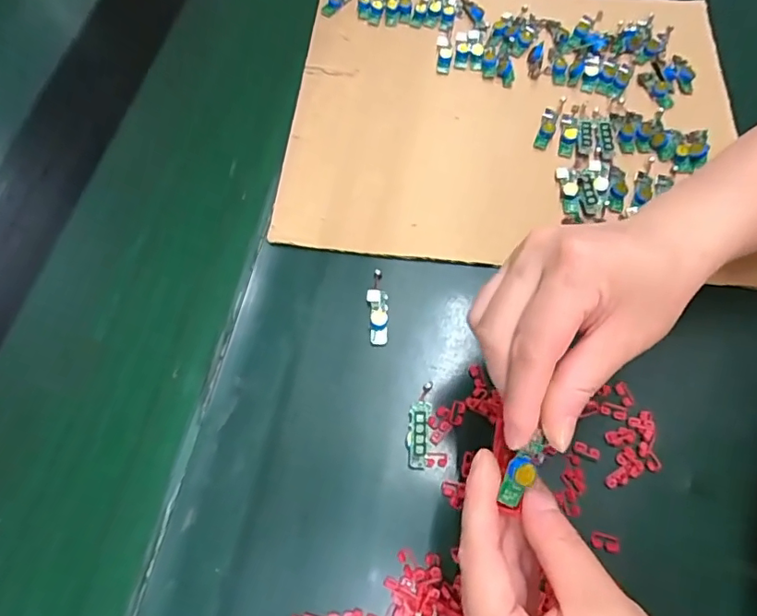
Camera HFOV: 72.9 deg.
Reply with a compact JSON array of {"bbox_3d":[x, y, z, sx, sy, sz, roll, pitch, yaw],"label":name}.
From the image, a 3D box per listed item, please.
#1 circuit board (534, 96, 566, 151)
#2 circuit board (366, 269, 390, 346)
[{"bbox_3d":[0.134,-0.147,0.403,0.013,0.004,0.052,20,68,11],"label":"circuit board"},{"bbox_3d":[-0.001,-0.002,0.344,0.014,0.009,0.054,-2,65,1],"label":"circuit board"}]

